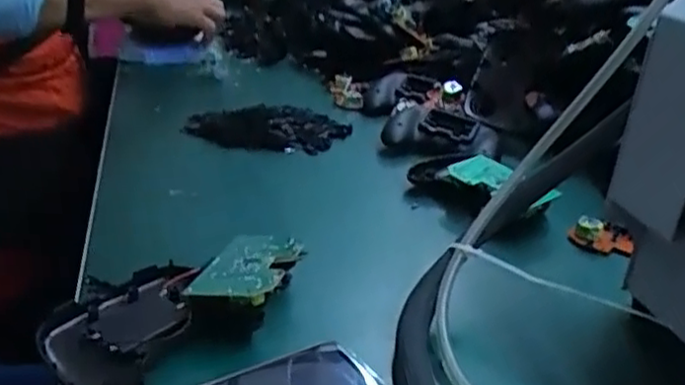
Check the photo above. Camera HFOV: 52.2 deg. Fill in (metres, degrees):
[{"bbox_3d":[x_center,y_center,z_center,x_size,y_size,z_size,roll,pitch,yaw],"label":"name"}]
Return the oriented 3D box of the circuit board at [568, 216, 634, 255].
[{"bbox_3d":[0.221,0.037,0.593,0.048,0.021,0.030,5,26,1],"label":"circuit board"}]

